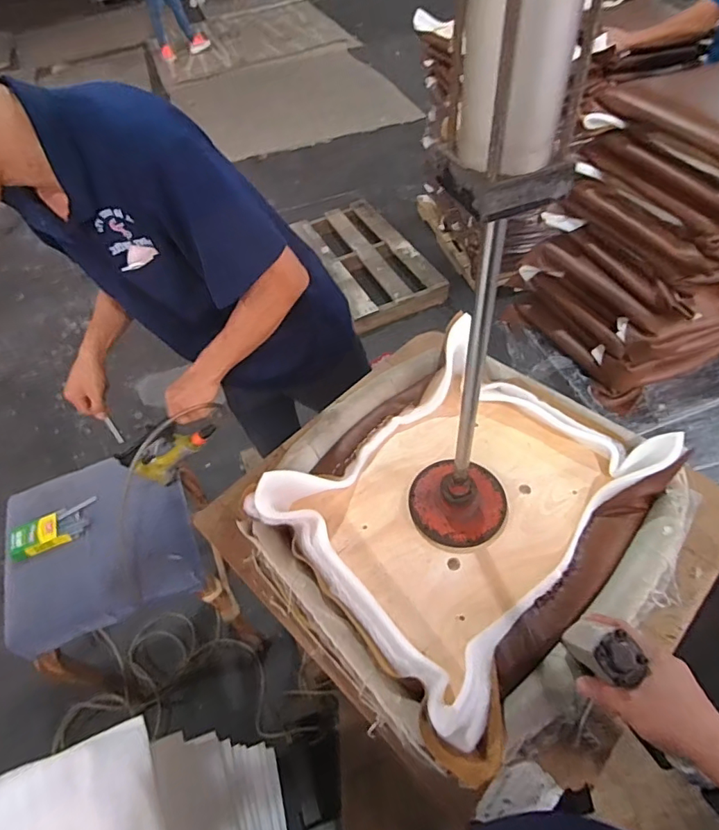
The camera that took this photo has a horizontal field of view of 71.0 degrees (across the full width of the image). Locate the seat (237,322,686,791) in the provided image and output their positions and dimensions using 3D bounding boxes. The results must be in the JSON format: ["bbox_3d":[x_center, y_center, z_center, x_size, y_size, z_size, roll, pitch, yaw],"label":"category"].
[{"bbox_3d":[0.150,0.131,0.753,0.515,0.102,0.460,-38,58,-22],"label":"seat"}]

